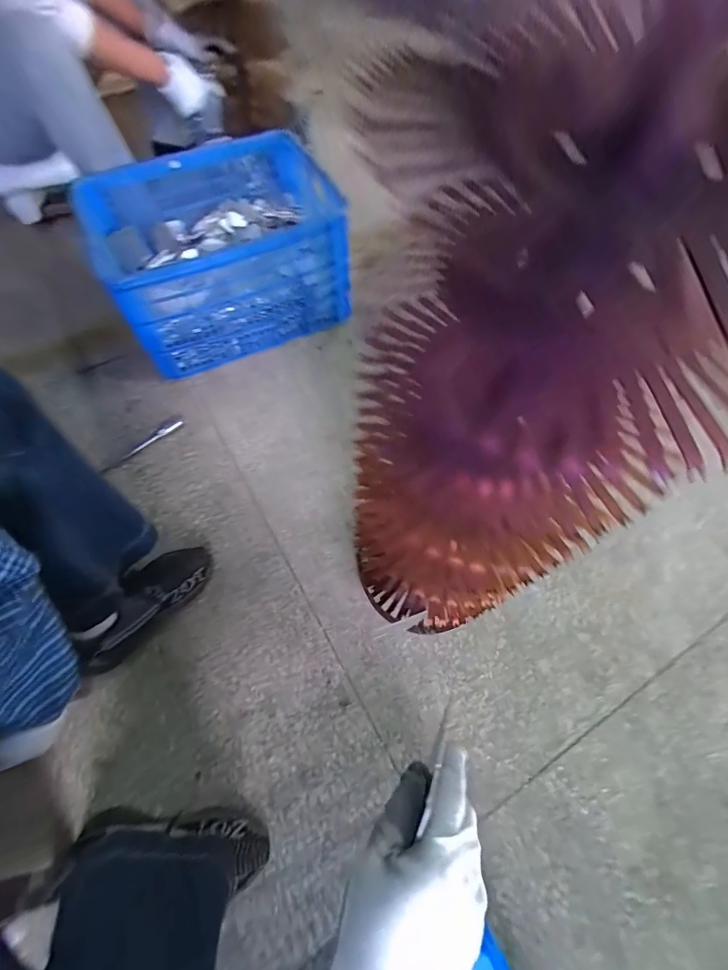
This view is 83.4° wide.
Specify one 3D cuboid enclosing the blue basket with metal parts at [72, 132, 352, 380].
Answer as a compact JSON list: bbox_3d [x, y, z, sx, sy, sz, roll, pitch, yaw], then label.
[{"bbox_3d":[-0.295,-0.512,0.919,0.490,0.270,0.370,-23,66,-12],"label":"blue basket with metal parts"}]

